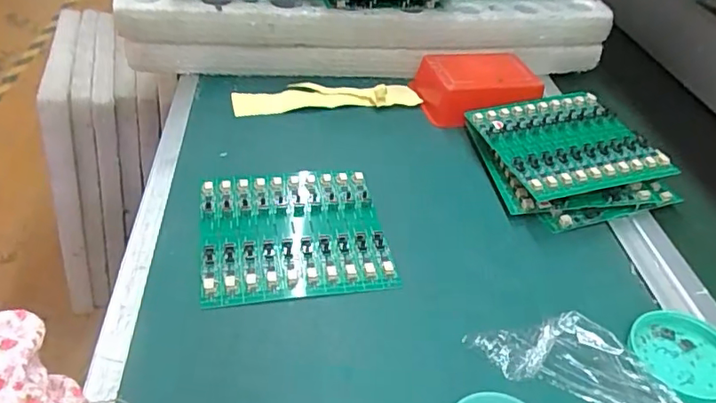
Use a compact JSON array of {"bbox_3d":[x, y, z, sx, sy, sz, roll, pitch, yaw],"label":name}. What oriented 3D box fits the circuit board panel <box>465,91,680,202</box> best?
[{"bbox_3d":[0.190,-0.057,0.489,0.136,0.013,0.134,-13,45,-15],"label":"circuit board panel"}]

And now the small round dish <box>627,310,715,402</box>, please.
[{"bbox_3d":[0.213,0.099,0.350,0.068,0.014,0.067,4,41,-3],"label":"small round dish"}]

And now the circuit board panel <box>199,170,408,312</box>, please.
[{"bbox_3d":[-0.050,0.022,0.413,0.138,0.008,0.128,-5,42,-13],"label":"circuit board panel"}]

